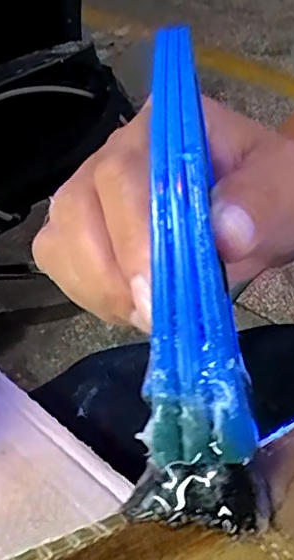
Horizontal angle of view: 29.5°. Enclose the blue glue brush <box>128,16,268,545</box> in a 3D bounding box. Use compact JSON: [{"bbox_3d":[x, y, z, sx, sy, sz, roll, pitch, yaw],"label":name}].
[{"bbox_3d":[0.009,-0.009,0.143,0.026,0.009,0.131,-4,75,1],"label":"blue glue brush"}]

